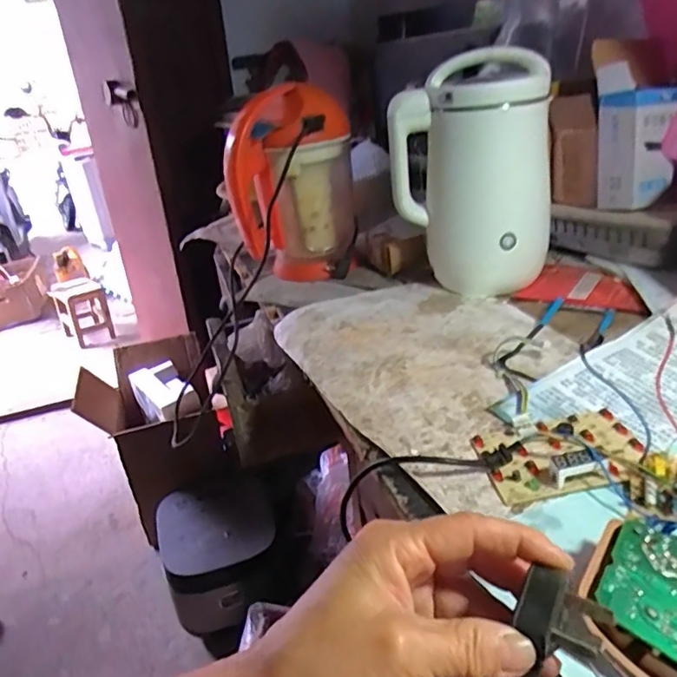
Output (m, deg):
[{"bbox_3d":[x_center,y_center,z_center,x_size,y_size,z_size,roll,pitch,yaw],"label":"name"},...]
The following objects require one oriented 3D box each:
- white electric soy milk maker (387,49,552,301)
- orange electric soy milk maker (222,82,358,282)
[{"bbox_3d":[0.182,-0.216,0.769,0.194,0.290,0.122,10,31,29],"label":"white electric soy milk maker"},{"bbox_3d":[-0.076,-0.237,0.899,0.199,0.285,0.142,-8,27,-1],"label":"orange electric soy milk maker"}]

